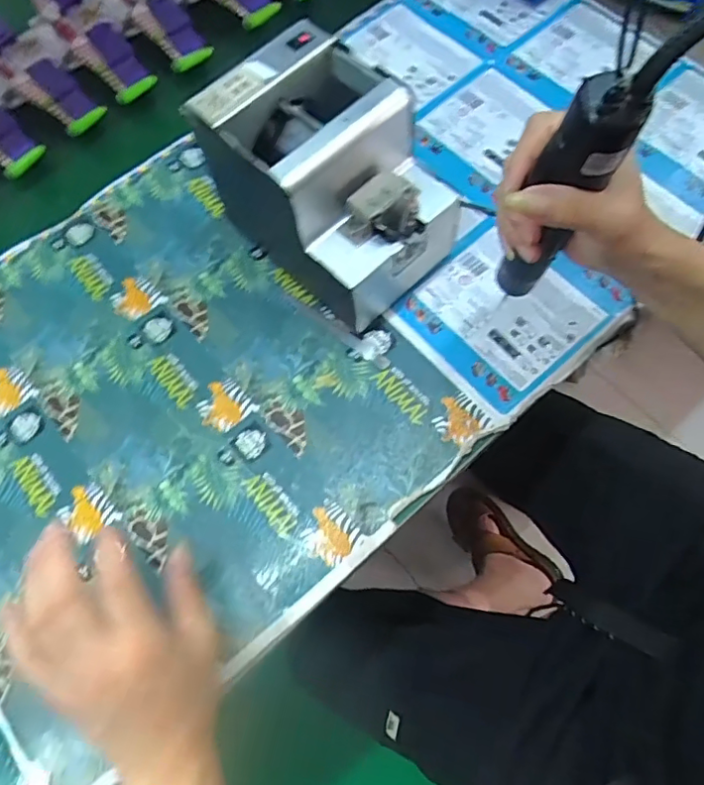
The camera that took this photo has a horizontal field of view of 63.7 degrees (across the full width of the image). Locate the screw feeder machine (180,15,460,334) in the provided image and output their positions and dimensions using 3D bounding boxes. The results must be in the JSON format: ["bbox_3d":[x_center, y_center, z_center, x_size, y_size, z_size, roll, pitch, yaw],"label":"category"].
[{"bbox_3d":[-0.005,-0.181,0.478,0.176,0.153,0.154,40,76,18],"label":"screw feeder machine"}]

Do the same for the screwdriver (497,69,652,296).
[{"bbox_3d":[0.126,-0.113,0.356,0.037,0.196,0.029,23,74,9],"label":"screwdriver"}]

